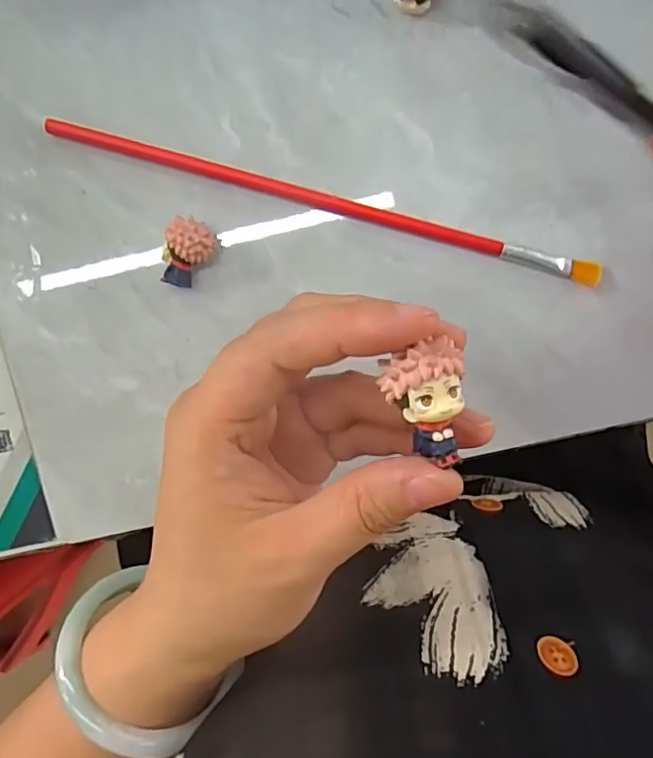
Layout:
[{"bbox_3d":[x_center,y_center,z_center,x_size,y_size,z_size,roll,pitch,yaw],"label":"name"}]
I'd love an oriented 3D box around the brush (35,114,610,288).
[{"bbox_3d":[0.000,-0.078,0.253,0.248,0.007,0.008,16,96,1],"label":"brush"}]

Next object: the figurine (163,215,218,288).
[{"bbox_3d":[-0.060,-0.054,0.251,0.018,0.021,0.029,24,96,-1],"label":"figurine"}]

